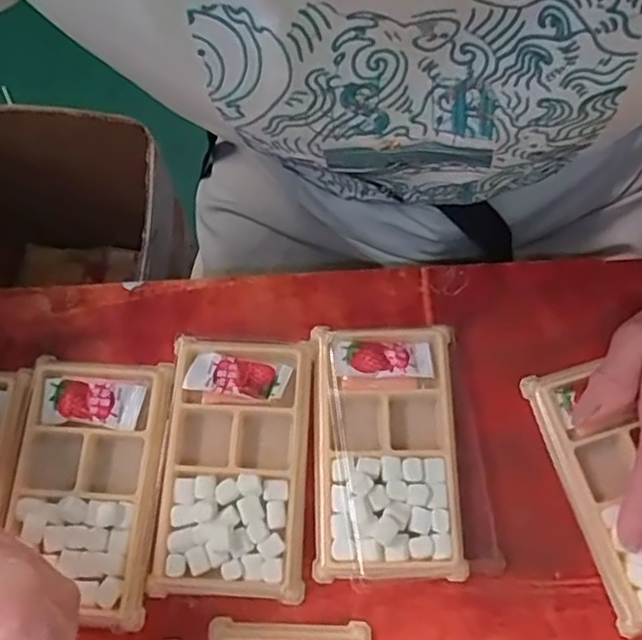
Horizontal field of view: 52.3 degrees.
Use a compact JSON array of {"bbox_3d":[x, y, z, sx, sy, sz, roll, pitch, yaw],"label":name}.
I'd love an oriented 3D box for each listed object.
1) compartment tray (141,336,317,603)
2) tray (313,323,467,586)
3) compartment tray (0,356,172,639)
[{"bbox_3d":[-0.047,0.076,0.356,0.078,0.013,0.138,3,72,0],"label":"compartment tray"},{"bbox_3d":[0.035,0.069,0.360,0.077,0.014,0.133,0,72,-1],"label":"tray"},{"bbox_3d":[-0.128,0.087,0.353,0.079,0.010,0.135,4,72,1],"label":"compartment tray"}]

